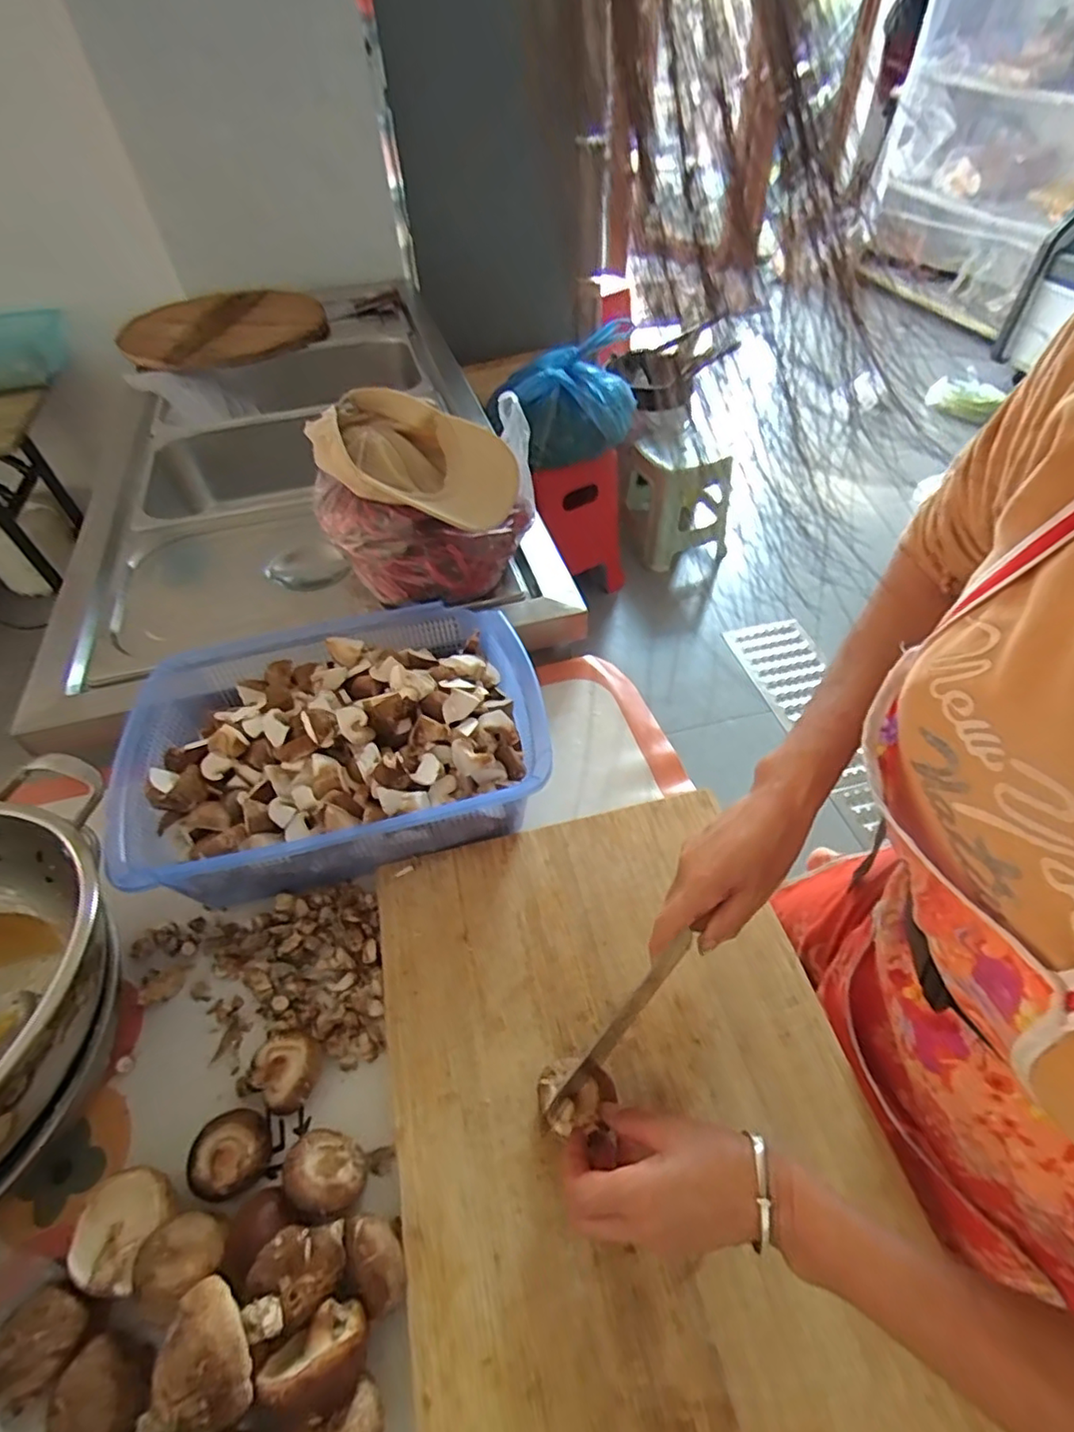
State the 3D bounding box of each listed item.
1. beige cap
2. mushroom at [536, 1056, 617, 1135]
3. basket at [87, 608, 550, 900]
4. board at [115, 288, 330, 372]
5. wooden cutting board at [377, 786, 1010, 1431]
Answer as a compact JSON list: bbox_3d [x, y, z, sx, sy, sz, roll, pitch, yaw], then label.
[{"bbox_3d":[-0.146,-0.309,0.750,0.235,0.091,0.183,-5,50,-1],"label":"beige cap"},{"bbox_3d":[0.027,0.266,0.440,0.050,0.027,0.044,-19,51,-12],"label":"mushroom"},{"bbox_3d":[-0.198,0.021,0.614,0.401,0.113,0.285,-13,50,-8],"label":"basket"},{"bbox_3d":[-0.637,-0.804,1.292,0.409,0.027,0.252,-25,74,-22],"label":"board"},{"bbox_3d":[0.065,0.286,0.444,0.327,0.016,0.481,-12,50,-7],"label":"wooden cutting board"}]

